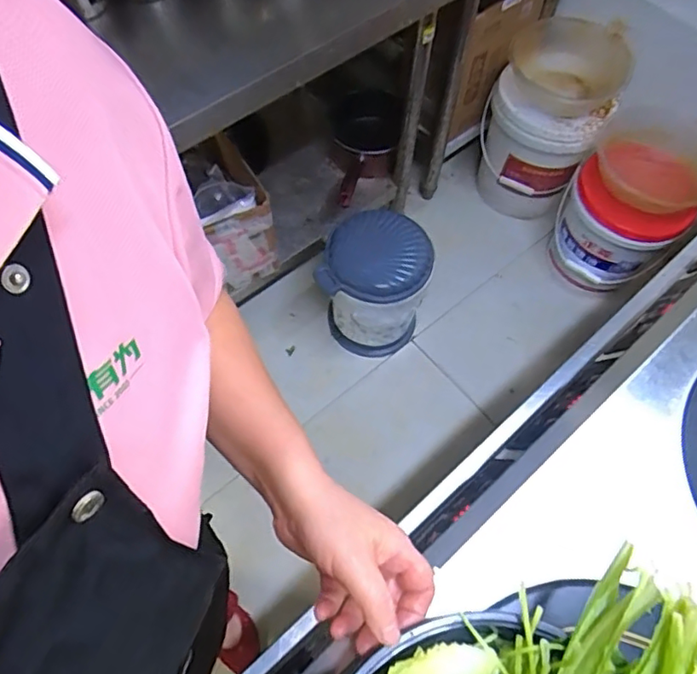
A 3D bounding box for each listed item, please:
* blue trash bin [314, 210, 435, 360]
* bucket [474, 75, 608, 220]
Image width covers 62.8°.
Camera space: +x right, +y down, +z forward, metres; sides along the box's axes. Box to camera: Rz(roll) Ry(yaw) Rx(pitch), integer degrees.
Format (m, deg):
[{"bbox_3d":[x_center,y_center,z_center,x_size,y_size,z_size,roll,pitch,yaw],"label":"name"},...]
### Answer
[{"bbox_3d":[0.063,-0.112,1.468,0.252,0.375,0.246,20,65,8],"label":"blue trash bin"},{"bbox_3d":[0.550,-0.603,1.592,0.292,0.435,0.299,1,63,-1],"label":"bucket"}]

